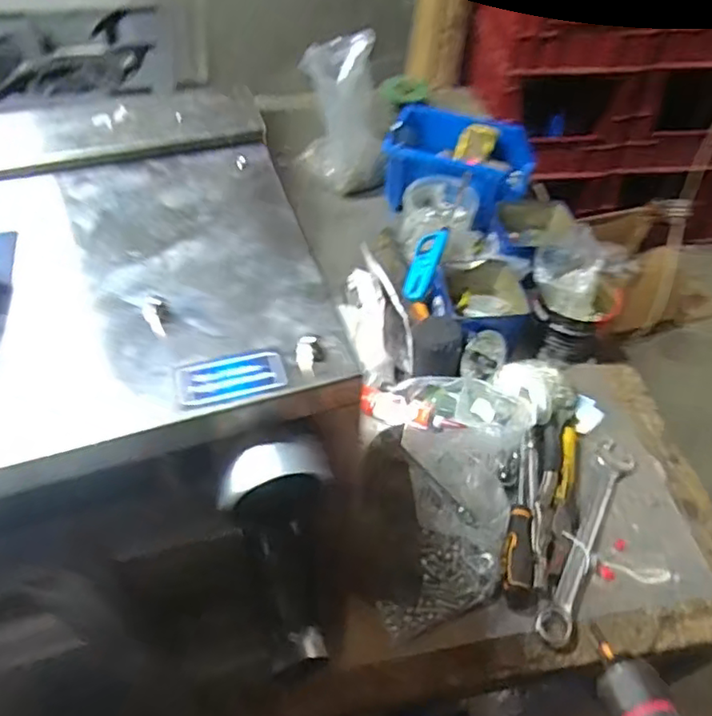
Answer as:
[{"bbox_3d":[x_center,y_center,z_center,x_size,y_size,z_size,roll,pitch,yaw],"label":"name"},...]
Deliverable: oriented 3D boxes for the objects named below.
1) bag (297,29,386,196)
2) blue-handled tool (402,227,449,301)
[{"bbox_3d":[-0.023,-0.446,1.112,0.164,0.237,0.166,2,51,1],"label":"bag"},{"bbox_3d":[0.106,-0.146,0.928,0.042,0.017,0.132,18,66,13],"label":"blue-handled tool"}]

